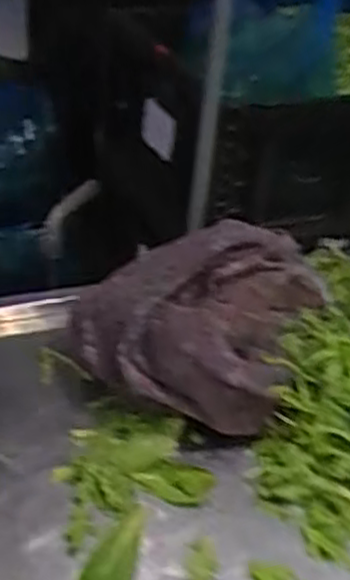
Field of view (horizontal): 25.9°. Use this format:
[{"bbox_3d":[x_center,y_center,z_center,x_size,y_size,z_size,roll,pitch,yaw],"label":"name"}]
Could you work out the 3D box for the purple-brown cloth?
[{"bbox_3d":[0.022,0.036,0.754,0.236,0.152,0.164,8,36,3],"label":"purple-brown cloth"}]

